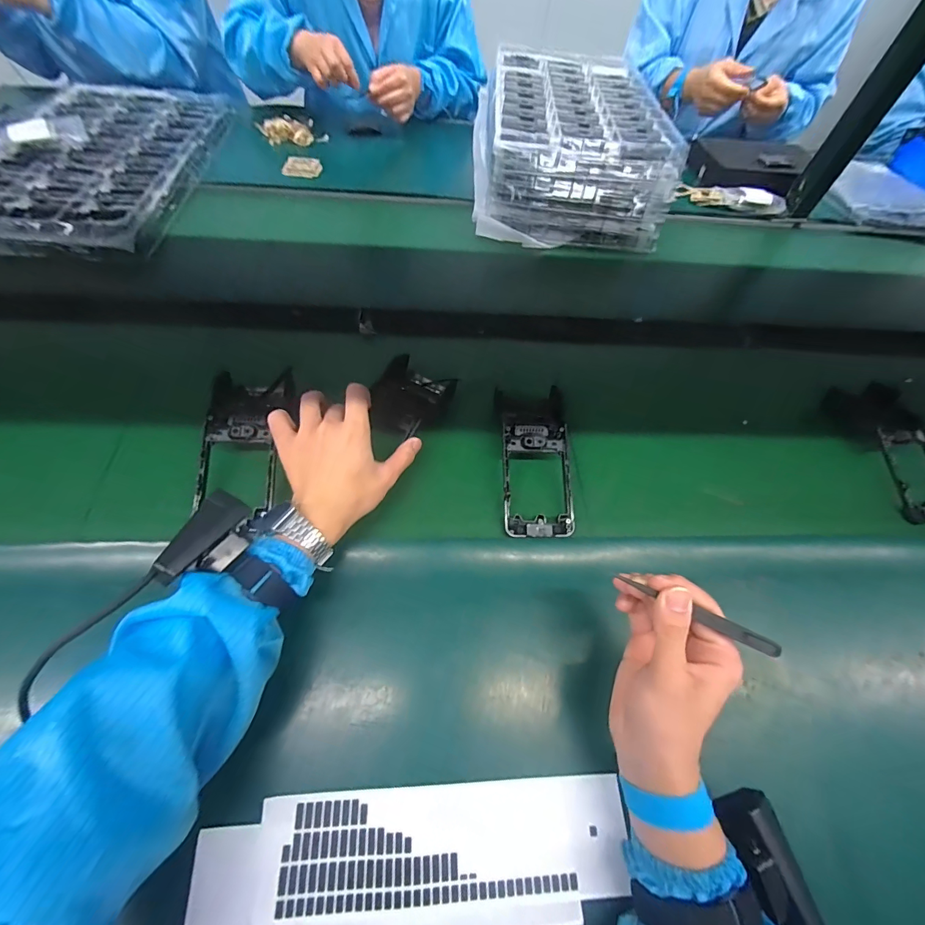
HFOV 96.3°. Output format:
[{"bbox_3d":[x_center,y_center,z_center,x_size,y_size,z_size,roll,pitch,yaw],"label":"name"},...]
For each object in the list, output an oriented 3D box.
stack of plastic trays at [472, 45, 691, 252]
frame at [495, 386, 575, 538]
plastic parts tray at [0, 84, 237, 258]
[{"bbox_3d":[0.190,-0.586,0.765,0.307,0.129,0.474,3,58,-2],"label":"stack of plastic trays"},{"bbox_3d":[0.080,-0.009,0.451,0.076,0.030,0.173,0,59,-4],"label":"frame"},{"bbox_3d":[-0.596,-0.503,0.679,0.302,0.065,0.488,1,59,-3],"label":"plastic parts tray"}]

